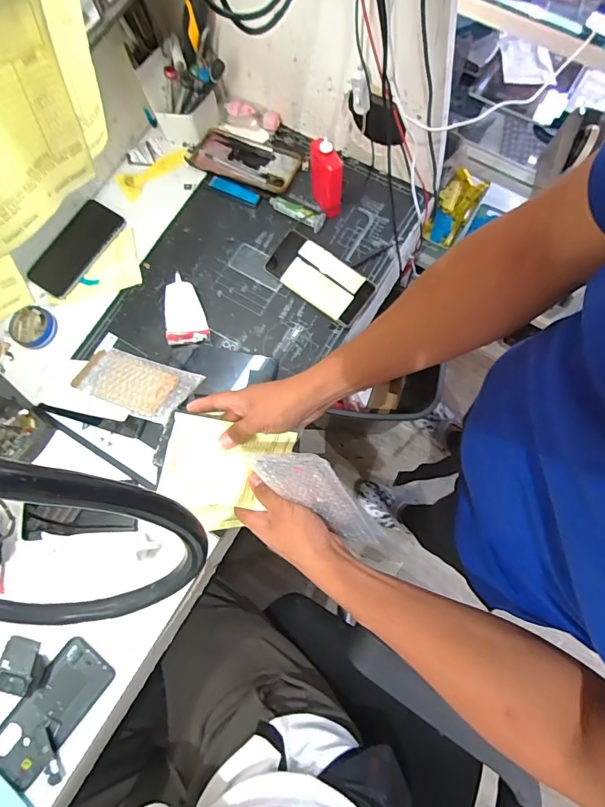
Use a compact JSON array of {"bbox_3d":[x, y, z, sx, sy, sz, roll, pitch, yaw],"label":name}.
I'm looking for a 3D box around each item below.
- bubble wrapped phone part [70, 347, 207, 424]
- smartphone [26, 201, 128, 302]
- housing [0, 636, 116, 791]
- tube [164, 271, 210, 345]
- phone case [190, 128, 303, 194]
[{"bbox_3d":[-0.231,-0.030,0.574,0.185,0.011,0.086,14,60,21],"label":"bubble wrapped phone part"},{"bbox_3d":[-0.347,-0.239,0.646,0.074,0.013,0.157,30,80,6],"label":"smartphone"},{"bbox_3d":[-0.308,0.376,0.513,0.074,0.009,0.160,36,81,7],"label":"housing"},{"bbox_3d":[-0.170,-0.137,0.612,0.056,0.031,0.104,-9,77,1],"label":"tube"},{"bbox_3d":[-0.088,-0.383,0.661,0.156,0.016,0.085,23,79,5],"label":"phone case"}]

